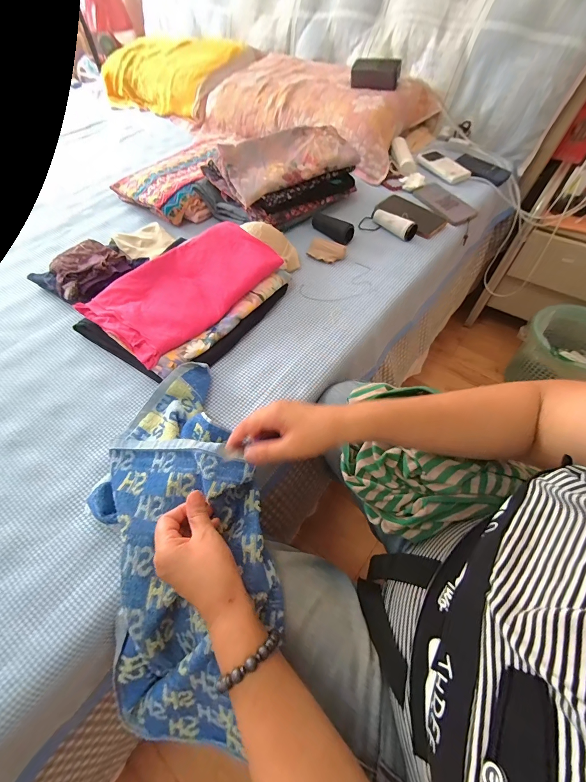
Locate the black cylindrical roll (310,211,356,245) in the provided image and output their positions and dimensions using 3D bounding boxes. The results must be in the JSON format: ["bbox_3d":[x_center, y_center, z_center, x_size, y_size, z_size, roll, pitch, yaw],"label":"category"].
[{"bbox_3d":[0.087,-0.375,0.700,0.112,0.032,0.038,39,67,23],"label":"black cylindrical roll"}]

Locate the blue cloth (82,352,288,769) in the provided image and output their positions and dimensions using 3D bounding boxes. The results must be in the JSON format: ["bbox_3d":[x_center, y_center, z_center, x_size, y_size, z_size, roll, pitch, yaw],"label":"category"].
[{"bbox_3d":[-0.132,0.163,0.381,0.198,0.083,0.438,-10,68,-4],"label":"blue cloth"}]

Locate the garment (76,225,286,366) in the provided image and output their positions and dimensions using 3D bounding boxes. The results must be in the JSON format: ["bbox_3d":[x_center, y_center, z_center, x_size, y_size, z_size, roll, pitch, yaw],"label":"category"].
[{"bbox_3d":[-0.191,-0.192,0.553,0.182,0.052,0.315,35,65,21],"label":"garment"}]

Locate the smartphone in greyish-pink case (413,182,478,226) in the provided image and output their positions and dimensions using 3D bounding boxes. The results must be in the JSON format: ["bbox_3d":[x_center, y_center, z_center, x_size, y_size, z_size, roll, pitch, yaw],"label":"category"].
[{"bbox_3d":[0.374,-0.469,0.761,0.082,0.010,0.157,-31,68,-7],"label":"smartphone in greyish-pink case"}]

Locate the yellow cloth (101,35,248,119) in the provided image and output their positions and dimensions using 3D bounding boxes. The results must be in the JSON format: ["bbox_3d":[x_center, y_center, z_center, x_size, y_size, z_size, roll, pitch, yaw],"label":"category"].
[{"bbox_3d":[-0.477,-1.178,1.148,0.565,0.163,0.277,26,63,18],"label":"yellow cloth"}]

